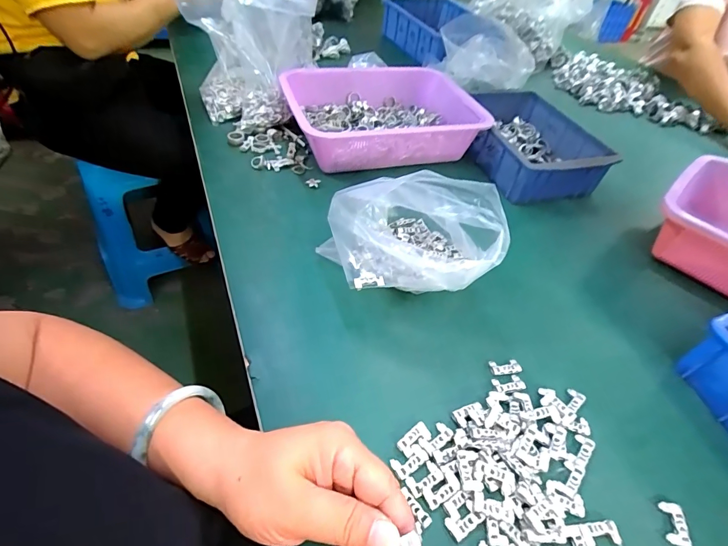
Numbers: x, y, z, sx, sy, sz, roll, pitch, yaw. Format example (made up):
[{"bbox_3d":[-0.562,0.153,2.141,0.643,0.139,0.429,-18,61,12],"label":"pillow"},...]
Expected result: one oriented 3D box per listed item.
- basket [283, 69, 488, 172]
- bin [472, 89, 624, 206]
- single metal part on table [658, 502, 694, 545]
[{"bbox_3d":[0.035,-0.262,0.650,0.307,0.078,0.224,-11,50,-17],"label":"basket"},{"bbox_3d":[0.273,-0.218,0.656,0.180,0.069,0.248,-5,49,-12],"label":"bin"},{"bbox_3d":[0.249,0.201,0.311,0.017,0.007,0.030,13,48,5],"label":"single metal part on table"}]

